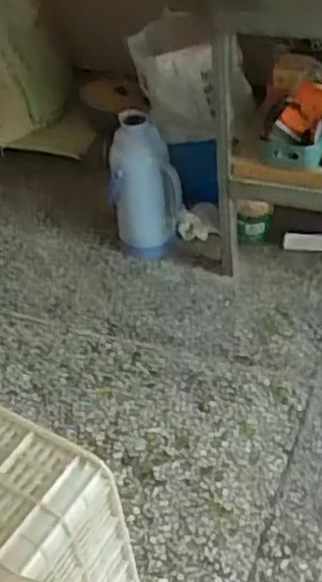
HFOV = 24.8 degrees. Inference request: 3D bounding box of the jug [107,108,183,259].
[{"bbox_3d":[-0.044,-0.243,1.857,0.189,0.367,0.158,-3,42,0],"label":"jug"}]

